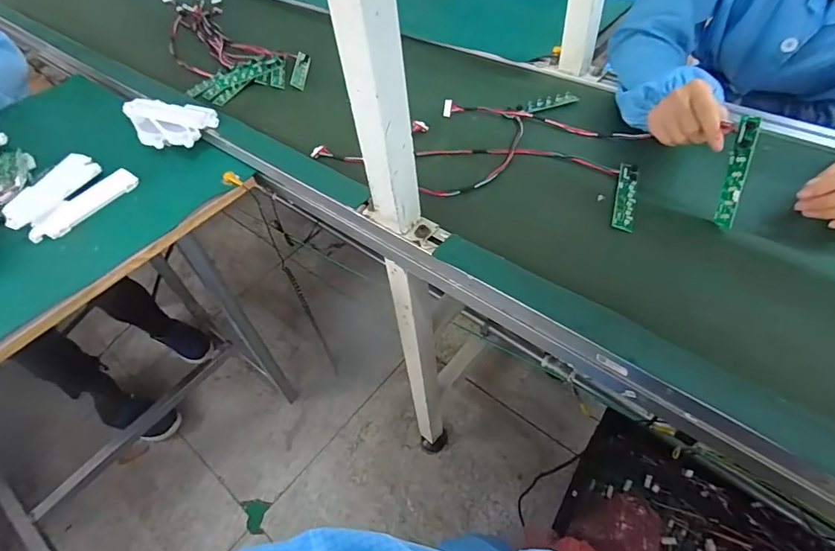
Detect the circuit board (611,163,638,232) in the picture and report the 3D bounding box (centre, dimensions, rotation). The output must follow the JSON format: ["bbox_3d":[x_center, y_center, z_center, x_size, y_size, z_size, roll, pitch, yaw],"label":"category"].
[{"bbox_3d":[0.256,-0.099,0.556,0.023,0.010,0.119,13,53,16],"label":"circuit board"}]

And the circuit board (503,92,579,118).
[{"bbox_3d":[0.188,-0.261,0.693,0.119,0.006,0.024,-19,51,-9],"label":"circuit board"}]

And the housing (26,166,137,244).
[{"bbox_3d":[-0.488,-0.102,0.669,0.040,0.024,0.156,28,59,26],"label":"housing"}]

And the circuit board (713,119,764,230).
[{"bbox_3d":[0.340,-0.107,0.484,0.008,0.118,0.021,-23,34,-27],"label":"circuit board"}]

